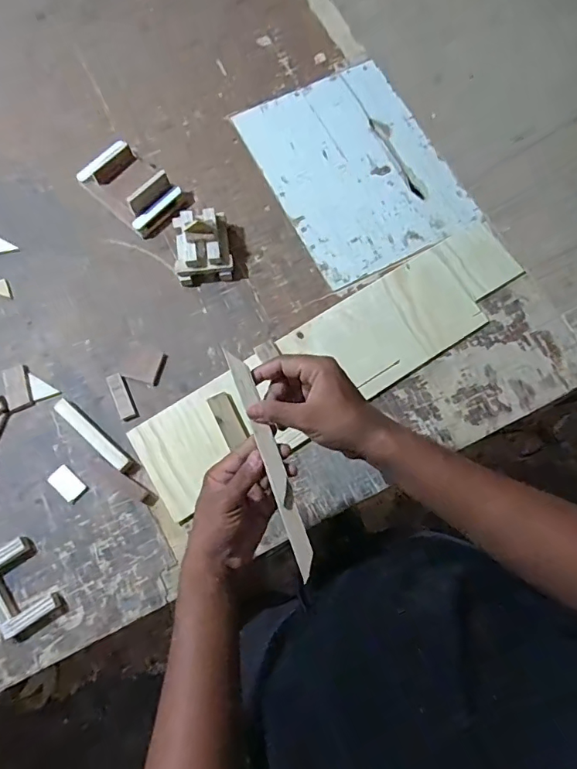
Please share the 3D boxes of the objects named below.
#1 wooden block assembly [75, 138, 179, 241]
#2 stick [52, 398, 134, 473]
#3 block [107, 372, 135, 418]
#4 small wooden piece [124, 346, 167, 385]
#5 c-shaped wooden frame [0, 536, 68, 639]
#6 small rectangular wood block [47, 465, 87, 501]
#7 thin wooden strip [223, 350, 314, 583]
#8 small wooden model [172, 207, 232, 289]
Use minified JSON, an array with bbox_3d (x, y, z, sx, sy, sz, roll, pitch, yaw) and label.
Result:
[{"bbox_3d":[-0.251,-0.316,0.747,0.150,0.052,0.100,41,78,10],"label":"wooden block assembly"},{"bbox_3d":[-0.266,0.069,0.646,0.139,0.013,0.021,39,78,9],"label":"stick"},{"bbox_3d":[-0.238,0.016,0.672,0.021,0.008,0.063,-22,76,-7],"label":"block"},{"bbox_3d":[-0.206,-0.029,0.685,0.053,0.005,0.050,15,75,4],"label":"small wooden piece"},{"bbox_3d":[-0.338,0.254,0.596,0.069,0.023,0.110,-35,78,-9],"label":"c-shaped wooden frame"},{"bbox_3d":[-0.298,0.132,0.639,0.047,0.004,0.030,41,78,10],"label":"small rectangular wood block"},{"bbox_3d":[-0.015,0.077,0.465,0.018,0.010,0.225,-20,92,-6],"label":"thin wooden strip"},{"bbox_3d":[-0.128,-0.207,0.707,0.088,0.058,0.094,-8,75,-3],"label":"small wooden model"}]

